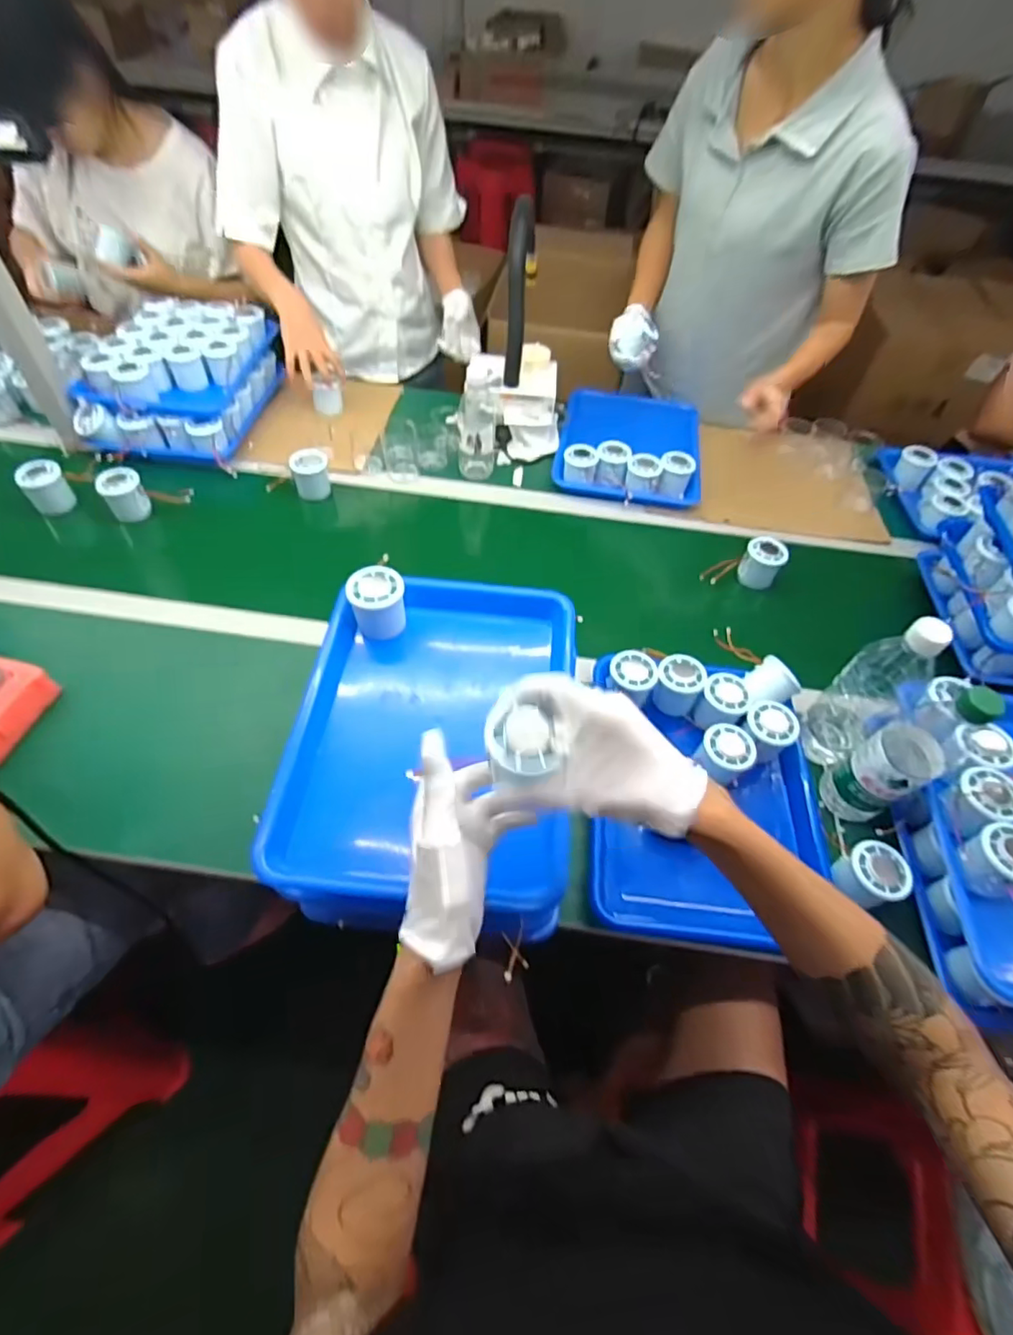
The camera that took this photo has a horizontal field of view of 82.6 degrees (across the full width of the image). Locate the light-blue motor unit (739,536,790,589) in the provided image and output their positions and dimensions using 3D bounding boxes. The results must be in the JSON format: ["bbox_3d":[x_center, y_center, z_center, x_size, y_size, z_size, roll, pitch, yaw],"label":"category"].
[{"bbox_3d":[0.386,-0.158,0.871,0.059,0.055,0.059,22,56,14],"label":"light-blue motor unit"}]

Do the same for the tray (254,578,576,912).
[{"bbox_3d":[-0.066,0.060,0.572,0.249,0.079,0.322,5,53,2],"label":"tray"}]

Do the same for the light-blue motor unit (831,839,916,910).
[{"bbox_3d":[0.372,0.210,0.585,0.054,0.037,0.056,1,53,-1],"label":"light-blue motor unit"}]

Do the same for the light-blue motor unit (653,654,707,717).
[{"bbox_3d":[0.213,0.022,0.720,0.053,0.058,0.050,18,55,11],"label":"light-blue motor unit"}]

